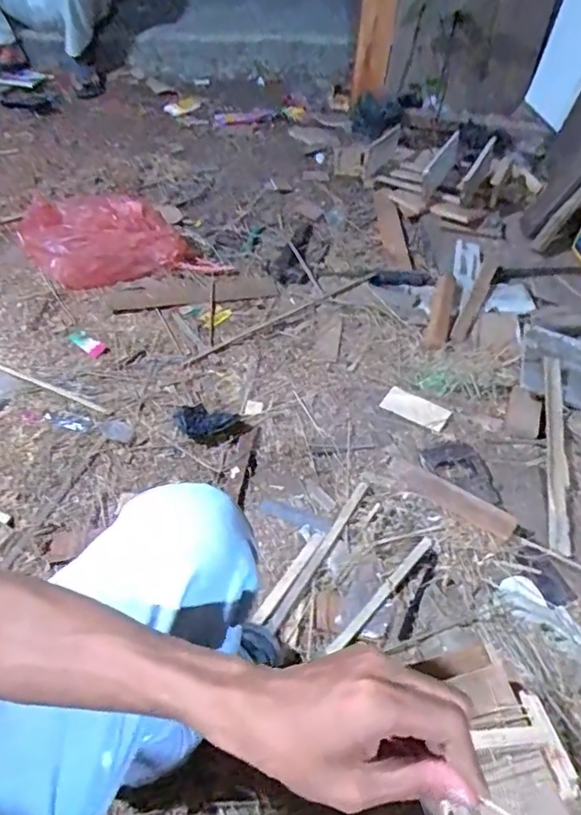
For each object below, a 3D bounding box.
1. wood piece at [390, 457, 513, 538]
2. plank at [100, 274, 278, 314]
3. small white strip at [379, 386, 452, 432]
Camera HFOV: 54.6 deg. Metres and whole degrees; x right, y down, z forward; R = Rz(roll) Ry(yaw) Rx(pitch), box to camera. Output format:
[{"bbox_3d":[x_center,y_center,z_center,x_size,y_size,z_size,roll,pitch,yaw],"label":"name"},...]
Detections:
[{"bbox_3d":[0.263,0.146,0.926,0.212,0.007,0.051,27,53,18],"label":"wood piece"},{"bbox_3d":[-0.222,-0.262,1.289,0.372,0.012,0.083,-9,58,-10],"label":"plank"},{"bbox_3d":[0.242,0.003,1.093,0.124,0.008,0.065,27,59,24],"label":"small white strip"}]

